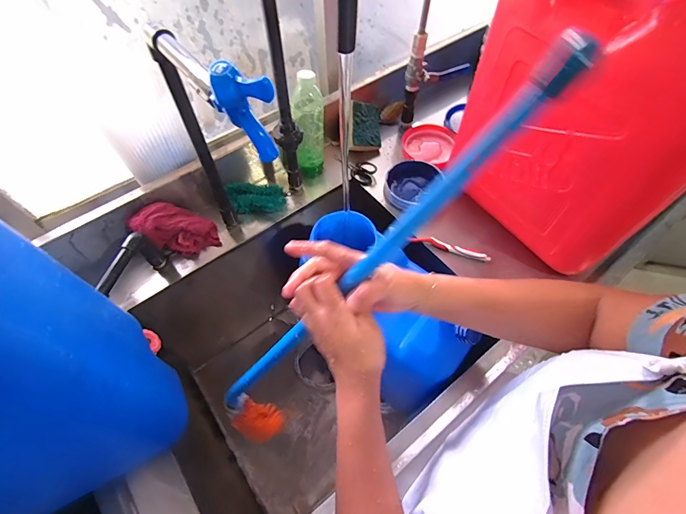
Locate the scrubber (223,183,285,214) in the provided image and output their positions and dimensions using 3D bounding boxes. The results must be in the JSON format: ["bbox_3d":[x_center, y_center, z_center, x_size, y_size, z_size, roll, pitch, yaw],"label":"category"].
[{"bbox_3d":[-0.169,-0.115,0.710,0.112,0.041,0.057,-3,57,-1],"label":"scrubber"}]

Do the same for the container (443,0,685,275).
[{"bbox_3d":[0.337,-0.192,0.513,0.154,0.370,0.300,-30,61,-17],"label":"container"}]

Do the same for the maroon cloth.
[{"bbox_3d":[-0.298,-0.050,0.658,0.145,0.055,0.082,28,82,-30],"label":"maroon cloth"}]

